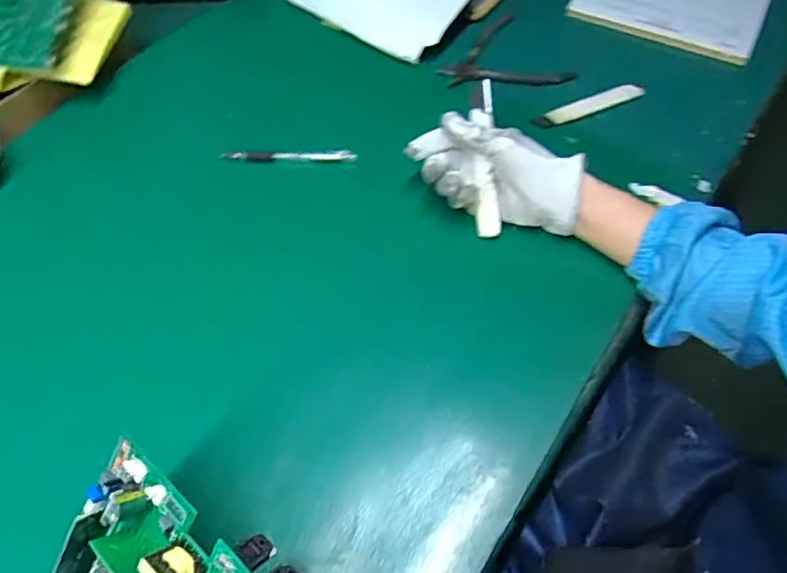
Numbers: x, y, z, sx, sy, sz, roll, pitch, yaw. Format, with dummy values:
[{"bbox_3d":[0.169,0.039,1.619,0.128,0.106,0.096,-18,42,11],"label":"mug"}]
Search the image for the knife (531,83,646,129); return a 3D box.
[{"bbox_3d":[0.204,-0.188,0.591,0.118,0.014,0.019,-17,60,-9],"label":"knife"}]

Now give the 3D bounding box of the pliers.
[{"bbox_3d":[0.118,-0.235,0.615,0.108,0.024,0.109,-32,63,-17],"label":"pliers"}]

